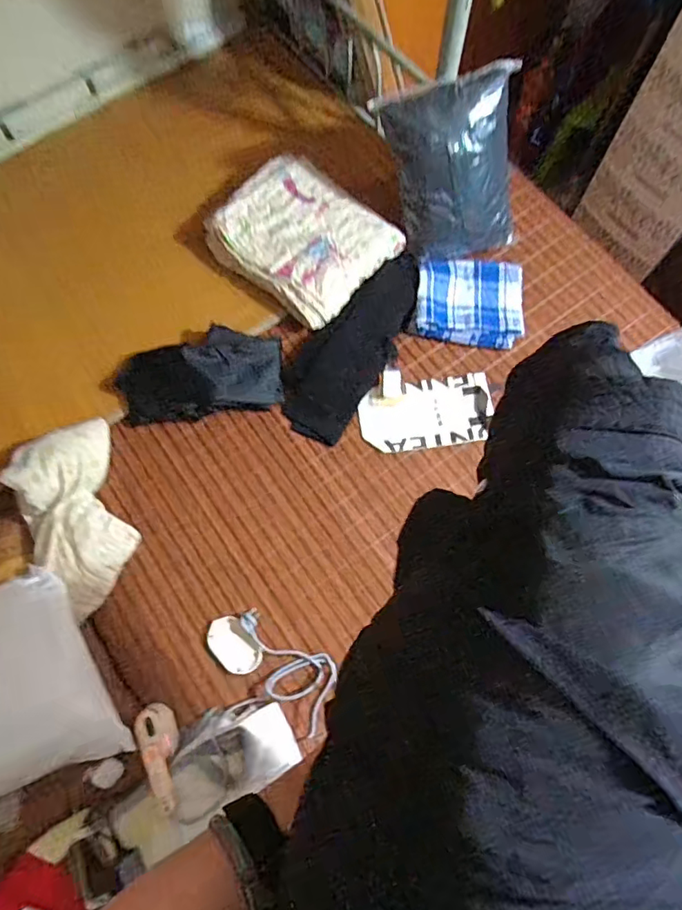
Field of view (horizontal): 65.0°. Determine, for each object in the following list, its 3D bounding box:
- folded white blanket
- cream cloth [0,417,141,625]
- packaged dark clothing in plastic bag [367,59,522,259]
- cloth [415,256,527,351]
[{"bbox_3d":[-0.101,-0.562,1.395,0.416,0.116,0.330,41,77,13],"label":"folded white blanket"},{"bbox_3d":[-0.584,0.140,1.186,0.207,0.133,0.419,-14,86,-4],"label":"cream cloth"},{"bbox_3d":[0.276,-0.676,1.286,0.288,0.379,0.091,-15,33,3],"label":"packaged dark clothing in plastic bag"},{"bbox_3d":[0.330,-0.396,1.361,0.270,0.044,0.243,5,72,2],"label":"cloth"}]

